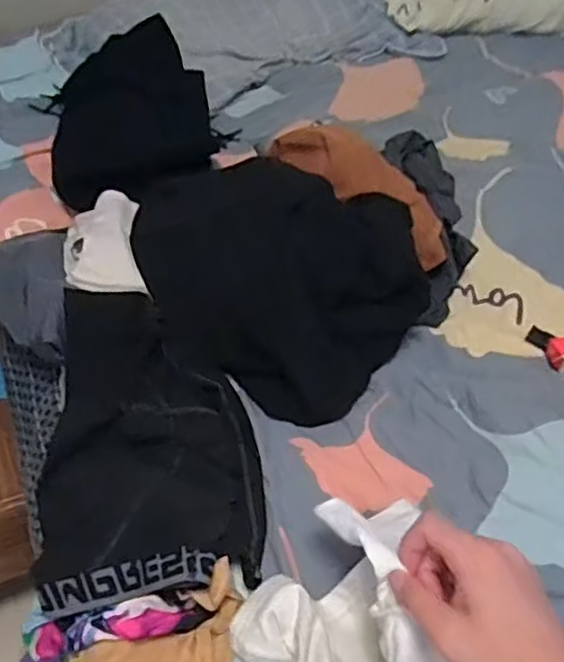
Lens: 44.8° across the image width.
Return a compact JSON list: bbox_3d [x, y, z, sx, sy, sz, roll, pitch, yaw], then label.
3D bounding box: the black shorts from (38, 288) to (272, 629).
[{"bbox_3d":[-0.125,0.109,0.673,0.210,0.096,0.306,-2,52,0],"label":"black shorts"}]

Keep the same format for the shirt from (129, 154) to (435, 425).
[{"bbox_3d":[-0.023,-0.062,0.757,0.341,0.144,0.224,24,56,19],"label":"shirt"}]

